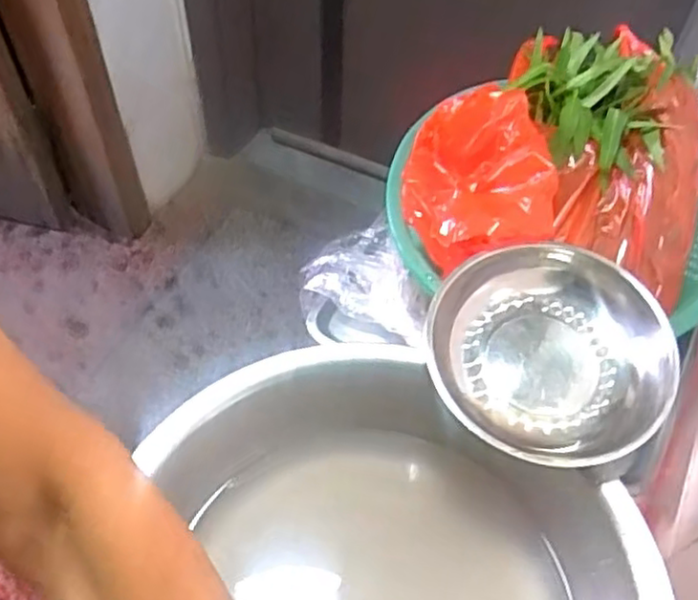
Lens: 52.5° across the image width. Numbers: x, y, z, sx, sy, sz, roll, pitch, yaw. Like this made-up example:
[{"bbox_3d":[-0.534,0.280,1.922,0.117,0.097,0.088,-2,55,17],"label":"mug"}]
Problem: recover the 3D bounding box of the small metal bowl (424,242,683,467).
[{"bbox_3d":[0.167,0.046,0.600,0.182,0.073,0.190,2,55,-3],"label":"small metal bowl"}]

